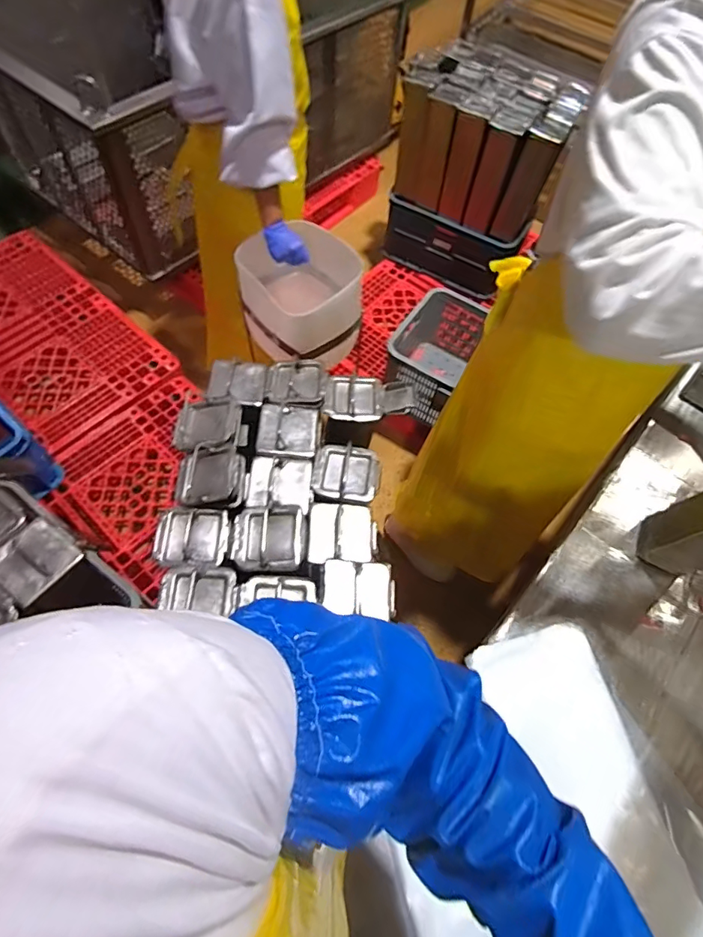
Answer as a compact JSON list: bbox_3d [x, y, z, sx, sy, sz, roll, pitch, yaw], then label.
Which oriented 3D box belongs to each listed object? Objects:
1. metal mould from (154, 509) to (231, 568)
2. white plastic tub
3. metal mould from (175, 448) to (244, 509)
[{"bbox_3d":[-0.265,0.116,0.820,0.115,0.040,0.097,1,61,-3],"label":"metal mould"},{"bbox_3d":[-0.129,-0.439,1.270,0.258,0.231,0.302,-32,67,-19],"label":"white plastic tub"},{"bbox_3d":[-0.245,0.013,0.846,0.112,0.049,0.105,0,61,-4],"label":"metal mould"}]

